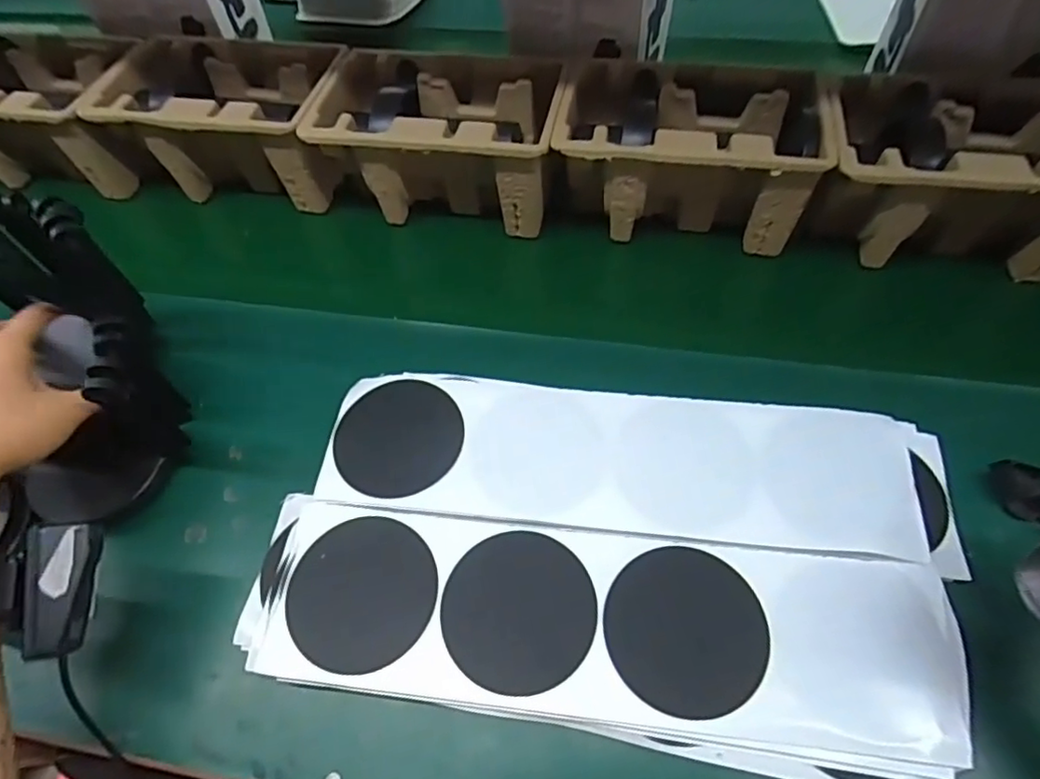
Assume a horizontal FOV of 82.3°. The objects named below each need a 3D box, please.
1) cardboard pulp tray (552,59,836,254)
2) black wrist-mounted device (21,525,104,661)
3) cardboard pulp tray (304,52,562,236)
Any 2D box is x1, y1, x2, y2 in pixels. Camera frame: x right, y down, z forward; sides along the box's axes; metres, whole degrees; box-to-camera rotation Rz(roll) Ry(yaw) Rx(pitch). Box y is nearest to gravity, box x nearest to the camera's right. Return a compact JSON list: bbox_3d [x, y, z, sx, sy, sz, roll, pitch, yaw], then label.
[{"bbox_3d":[0.149,-0.214,0.551,0.231,0.099,0.138,8,58,8],"label":"cardboard pulp tray"},{"bbox_3d":[-0.254,0.110,0.328,0.028,0.027,0.069,-3,79,1],"label":"black wrist-mounted device"},{"bbox_3d":[-0.073,-0.245,0.589,0.233,0.100,0.148,10,58,10],"label":"cardboard pulp tray"}]

